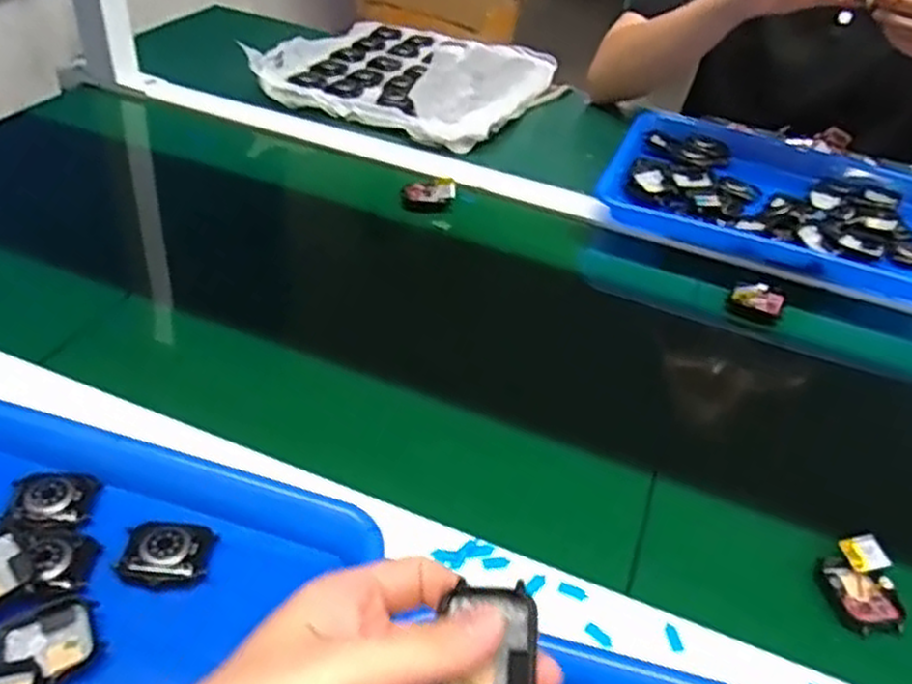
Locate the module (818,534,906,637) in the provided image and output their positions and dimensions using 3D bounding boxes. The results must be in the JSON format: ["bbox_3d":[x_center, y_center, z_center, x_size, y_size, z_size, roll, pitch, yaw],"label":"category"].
[{"bbox_3d":[0.231,0.138,0.441,0.039,0.017,0.053,-2,41,-8],"label":"module"}]

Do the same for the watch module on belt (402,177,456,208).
[{"bbox_3d":[-0.025,-0.144,0.734,0.049,0.024,0.017,5,40,0],"label":"watch module on belt"}]

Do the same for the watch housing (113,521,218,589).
[{"bbox_3d":[-0.153,0.110,0.407,0.046,0.008,0.034,8,40,3],"label":"watch housing"}]

